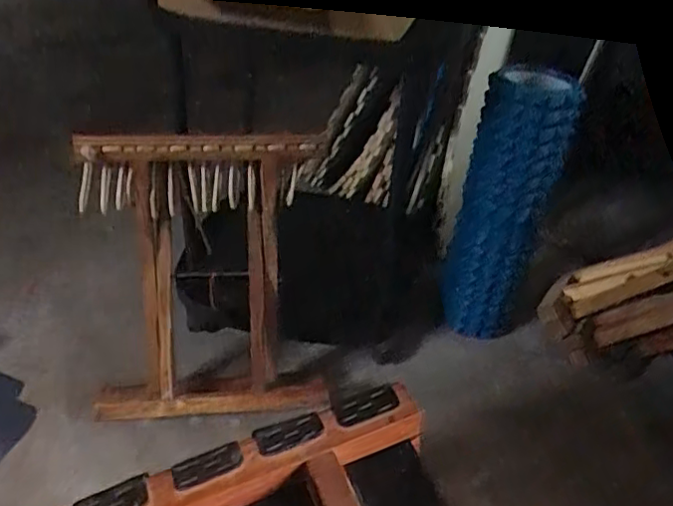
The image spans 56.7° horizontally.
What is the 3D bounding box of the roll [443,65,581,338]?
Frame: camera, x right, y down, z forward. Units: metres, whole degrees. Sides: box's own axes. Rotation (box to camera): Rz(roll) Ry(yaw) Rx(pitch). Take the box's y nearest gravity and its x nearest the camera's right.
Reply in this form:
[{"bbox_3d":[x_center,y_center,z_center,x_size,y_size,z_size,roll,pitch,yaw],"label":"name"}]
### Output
[{"bbox_3d":[0.270,-0.070,1.024,0.140,0.434,0.113,13,36,12],"label":"roll"}]

